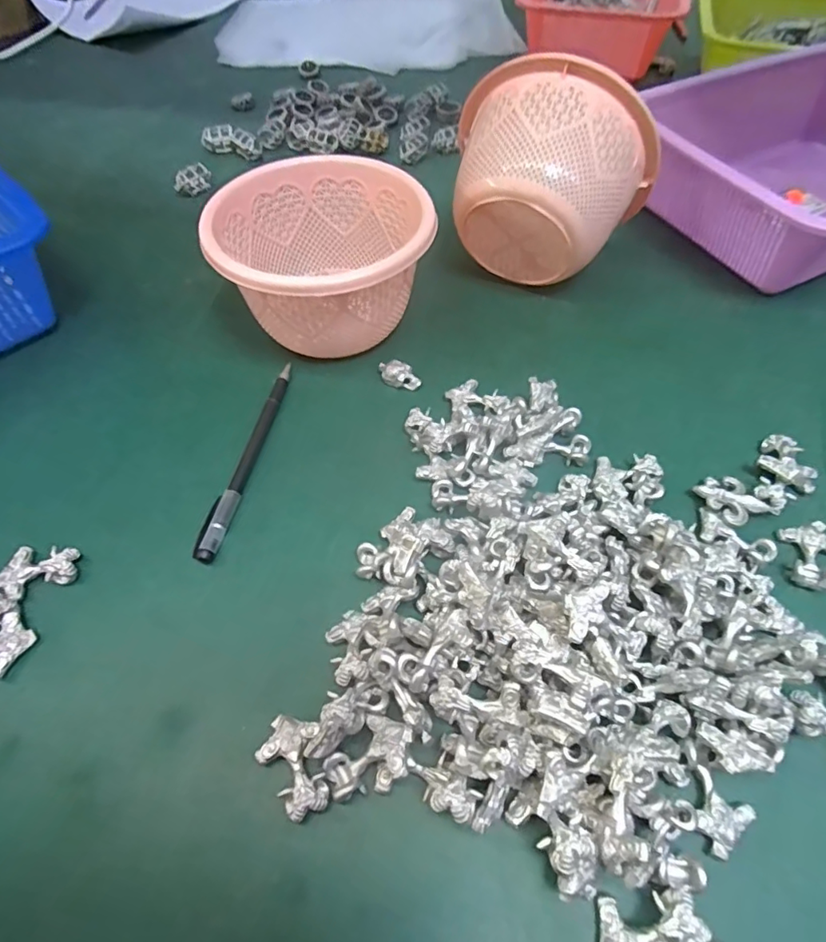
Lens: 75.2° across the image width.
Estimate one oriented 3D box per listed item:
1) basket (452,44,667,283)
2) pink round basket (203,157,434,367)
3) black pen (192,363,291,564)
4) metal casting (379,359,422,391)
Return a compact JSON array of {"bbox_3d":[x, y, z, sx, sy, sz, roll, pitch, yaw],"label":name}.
[{"bbox_3d":[0.097,-0.209,0.386,0.122,0.122,0.089,8,66,42],"label":"basket"},{"bbox_3d":[-0.063,-0.147,0.378,0.137,0.080,0.131,-1,57,1],"label":"pink round basket"},{"bbox_3d":[-0.102,-0.012,0.339,0.013,0.007,0.150,10,58,8],"label":"black pen"},{"bbox_3d":[-0.009,-0.067,0.375,0.031,0.012,0.015,17,59,12],"label":"metal casting"}]

